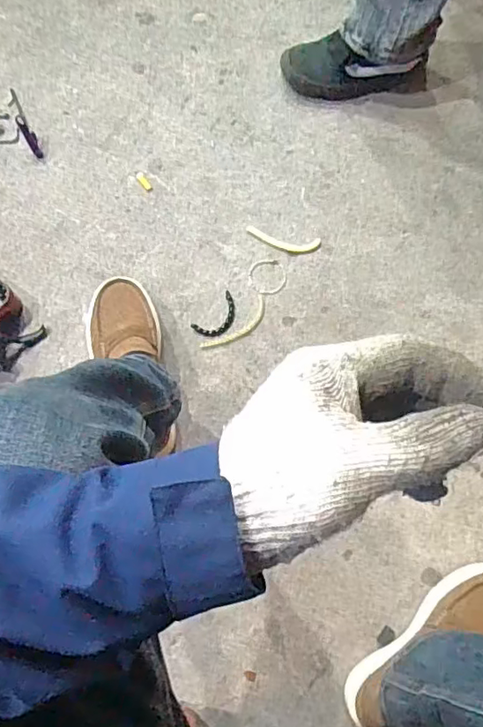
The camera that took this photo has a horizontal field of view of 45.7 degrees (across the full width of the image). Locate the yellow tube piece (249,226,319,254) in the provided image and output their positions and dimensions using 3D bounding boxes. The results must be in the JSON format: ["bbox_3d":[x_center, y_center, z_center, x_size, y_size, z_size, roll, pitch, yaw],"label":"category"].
[{"bbox_3d":[0.068,-0.199,0.933,0.119,0.008,0.032,10,75,3],"label":"yellow tube piece"}]

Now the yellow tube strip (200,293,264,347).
[{"bbox_3d":[-0.004,-0.055,0.887,0.126,0.009,0.036,-41,78,-10],"label":"yellow tube strip"}]

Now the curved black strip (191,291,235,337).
[{"bbox_3d":[-0.035,-0.070,0.890,0.044,0.007,0.081,43,79,11],"label":"curved black strip"}]

